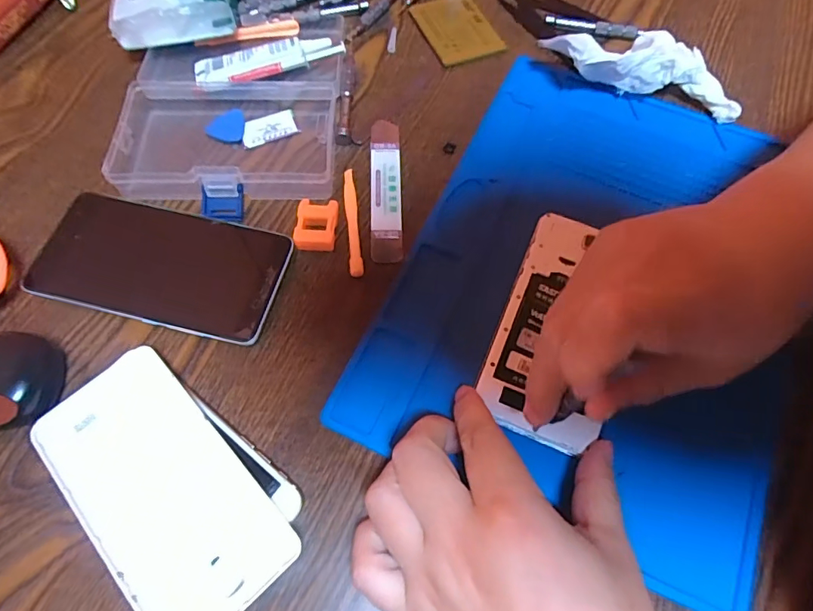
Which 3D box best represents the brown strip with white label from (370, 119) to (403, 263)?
[{"bbox_3d":[-0.014,-0.083,0.337,0.021,0.004,0.118,-1,65,-1],"label":"brown strip with white label"}]

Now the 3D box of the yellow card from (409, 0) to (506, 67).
[{"bbox_3d":[0.042,-0.231,0.405,0.056,0.006,0.075,-18,67,-11],"label":"yellow card"}]

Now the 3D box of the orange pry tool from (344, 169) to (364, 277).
[{"bbox_3d":[-0.036,-0.056,0.324,0.008,0.005,0.082,-6,65,-4],"label":"orange pry tool"}]

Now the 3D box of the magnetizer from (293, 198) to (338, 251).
[{"bbox_3d":[-0.058,-0.052,0.318,0.026,0.011,0.034,1,65,0],"label":"magnetizer"}]

